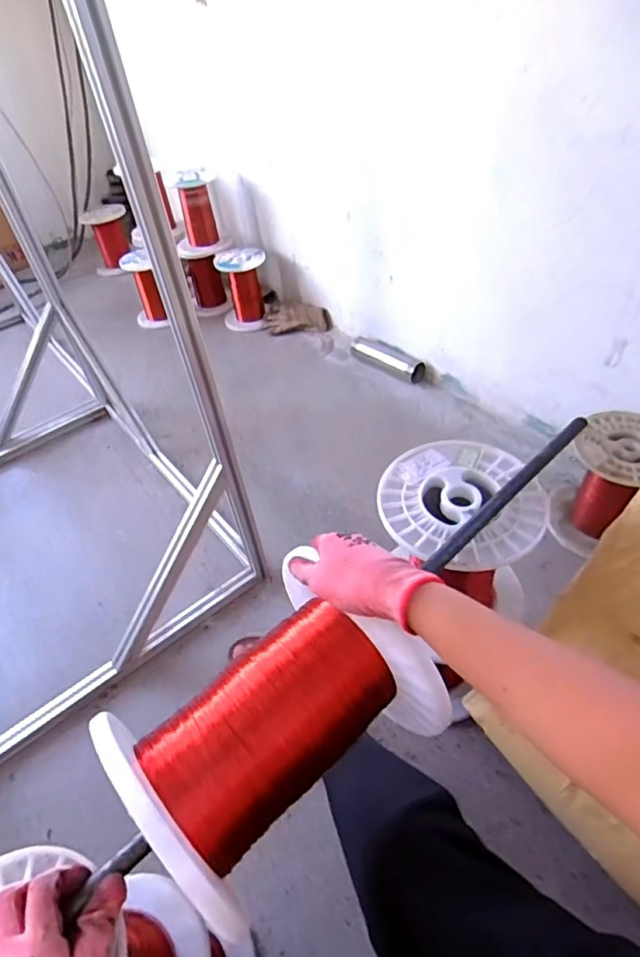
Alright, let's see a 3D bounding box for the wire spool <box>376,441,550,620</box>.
[{"bbox_3d":[0.178,0.093,0.721,0.192,0.216,0.197,-4,45,4],"label":"wire spool"}]

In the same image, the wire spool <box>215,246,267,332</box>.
[{"bbox_3d":[-0.258,-0.648,1.803,0.167,0.208,0.198,-9,47,-3],"label":"wire spool"}]

